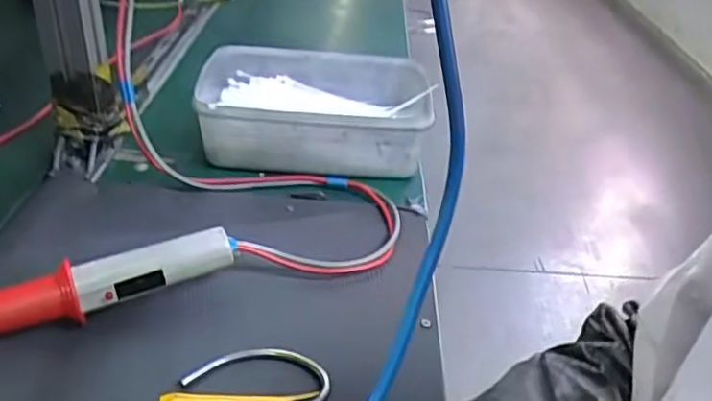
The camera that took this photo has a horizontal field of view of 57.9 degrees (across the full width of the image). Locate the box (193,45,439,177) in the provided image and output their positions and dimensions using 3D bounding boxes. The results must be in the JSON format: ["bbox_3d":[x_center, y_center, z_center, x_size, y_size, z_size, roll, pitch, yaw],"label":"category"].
[{"bbox_3d":[-0.042,-0.092,0.653,0.226,0.069,0.159,2,33,-6],"label":"box"}]

